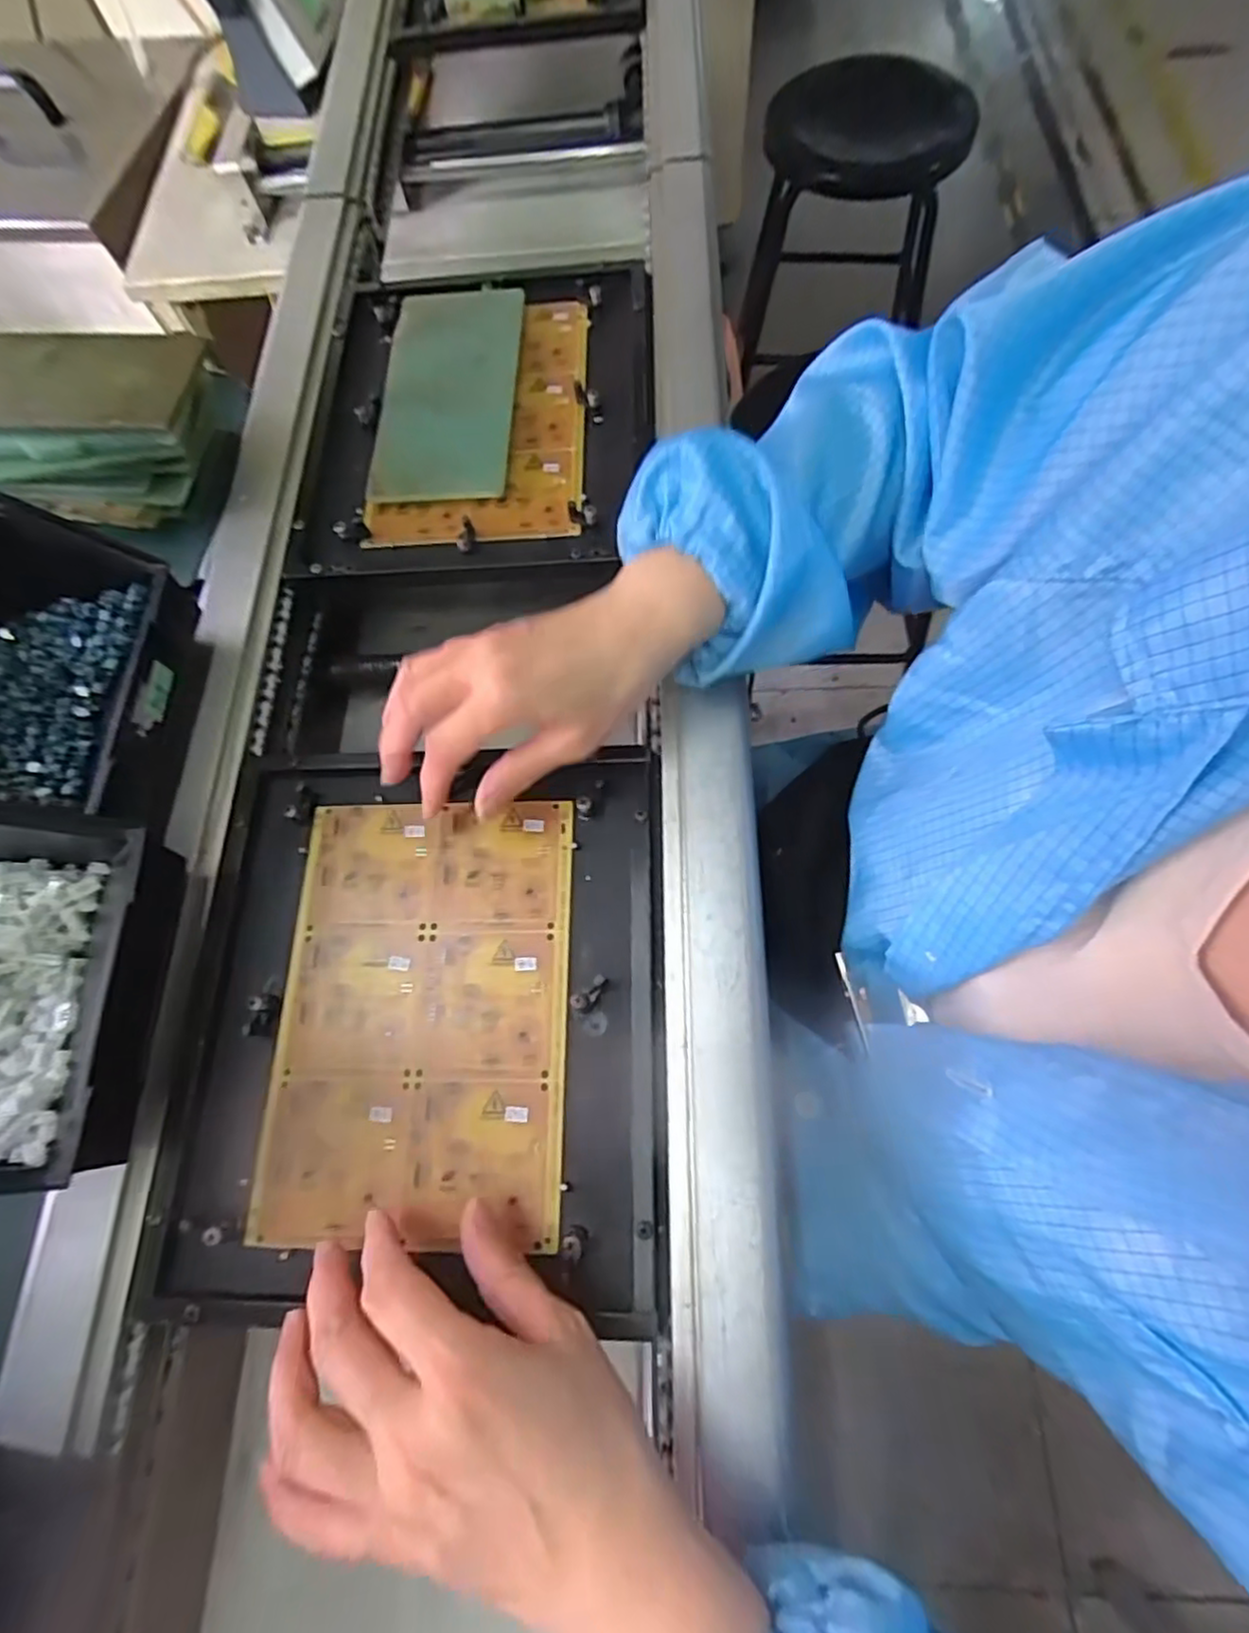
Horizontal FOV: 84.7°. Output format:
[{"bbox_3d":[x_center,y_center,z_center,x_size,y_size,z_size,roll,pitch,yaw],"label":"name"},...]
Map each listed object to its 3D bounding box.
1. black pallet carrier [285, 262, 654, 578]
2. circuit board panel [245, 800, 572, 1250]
[{"bbox_3d":[-0.099,-0.281,0.471,0.230,0.026,0.259,-1,70,3],"label":"black pallet carrier"},{"bbox_3d":[-0.100,0.092,0.343,0.140,0.004,0.206,-1,70,5],"label":"circuit board panel"}]

